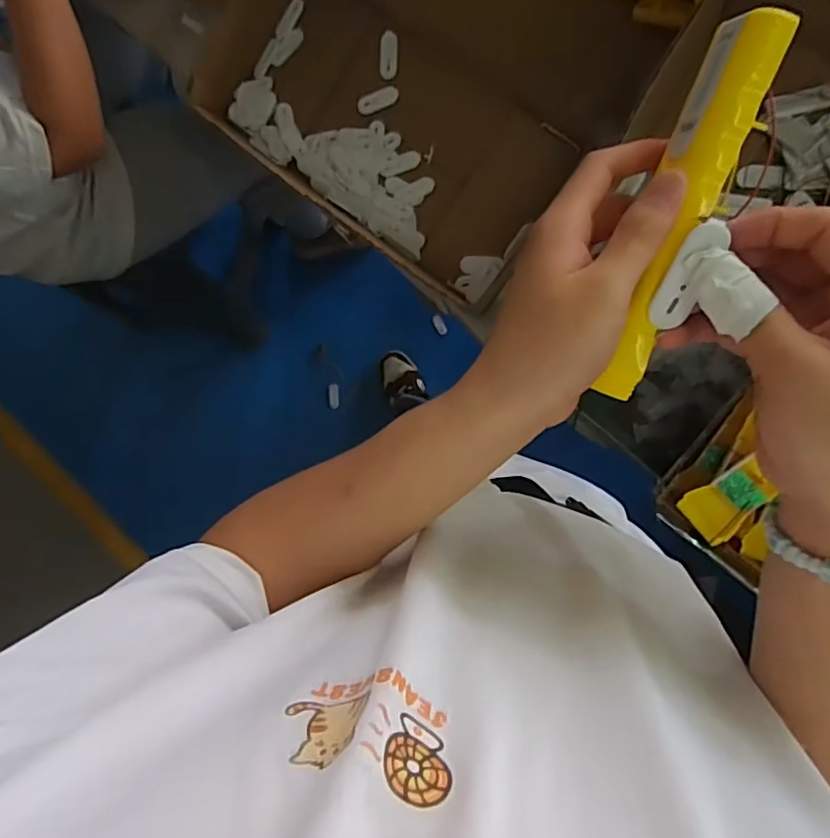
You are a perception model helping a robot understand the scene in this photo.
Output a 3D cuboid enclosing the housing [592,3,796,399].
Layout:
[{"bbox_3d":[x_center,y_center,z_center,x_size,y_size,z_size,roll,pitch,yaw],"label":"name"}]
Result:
[{"bbox_3d":[0.117,-0.087,0.262,0.026,0.029,0.160,17,107,8],"label":"housing"}]

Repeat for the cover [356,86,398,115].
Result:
[{"bbox_3d":[-0.043,-0.371,0.688,0.048,0.012,0.020,-19,85,6],"label":"cover"}]

